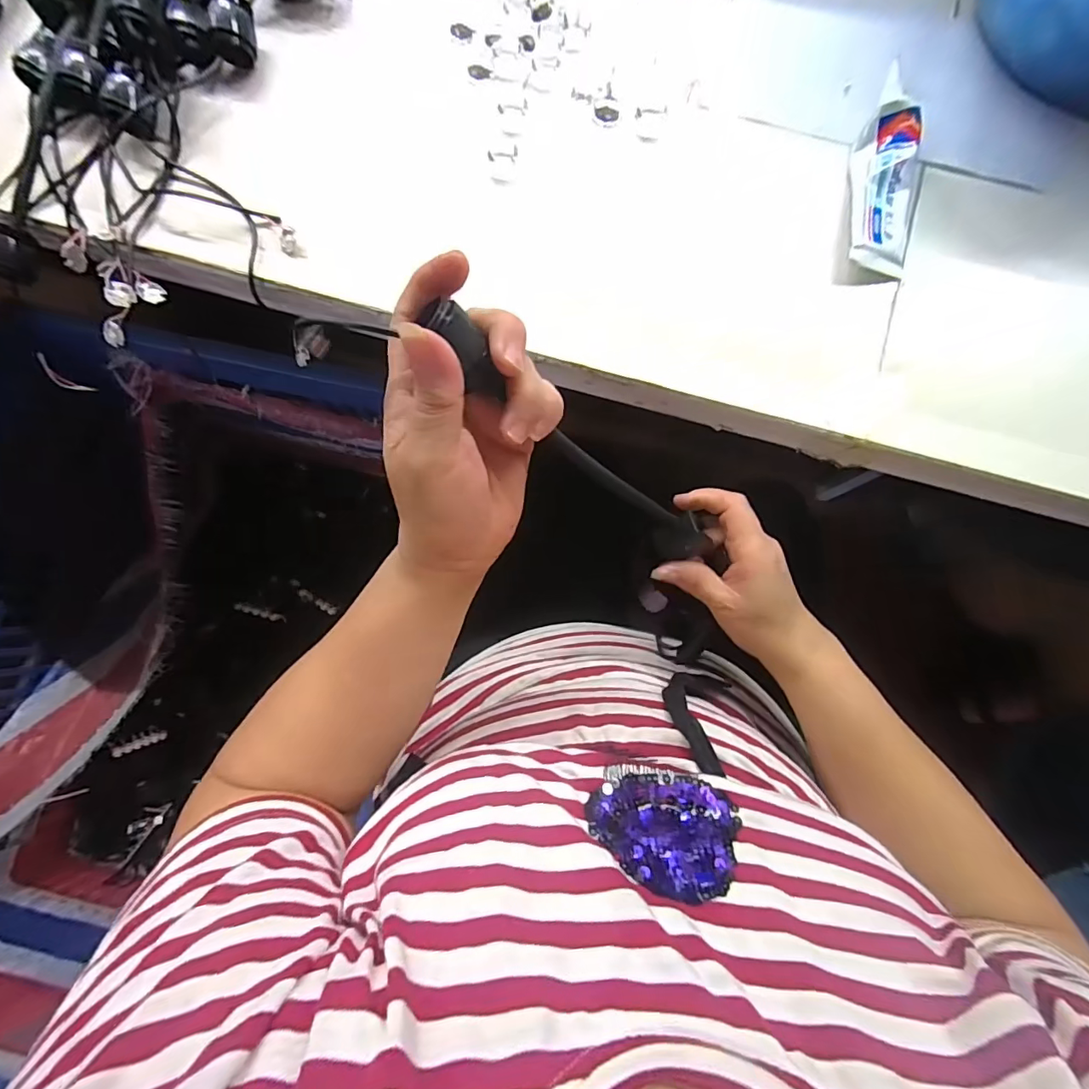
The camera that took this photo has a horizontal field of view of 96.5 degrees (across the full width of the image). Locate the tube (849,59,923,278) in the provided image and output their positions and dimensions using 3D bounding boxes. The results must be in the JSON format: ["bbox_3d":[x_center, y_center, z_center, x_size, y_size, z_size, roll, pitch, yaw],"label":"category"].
[{"bbox_3d":[0.218,-0.236,0.305,0.040,0.025,0.133,12,81,3],"label":"tube"}]

